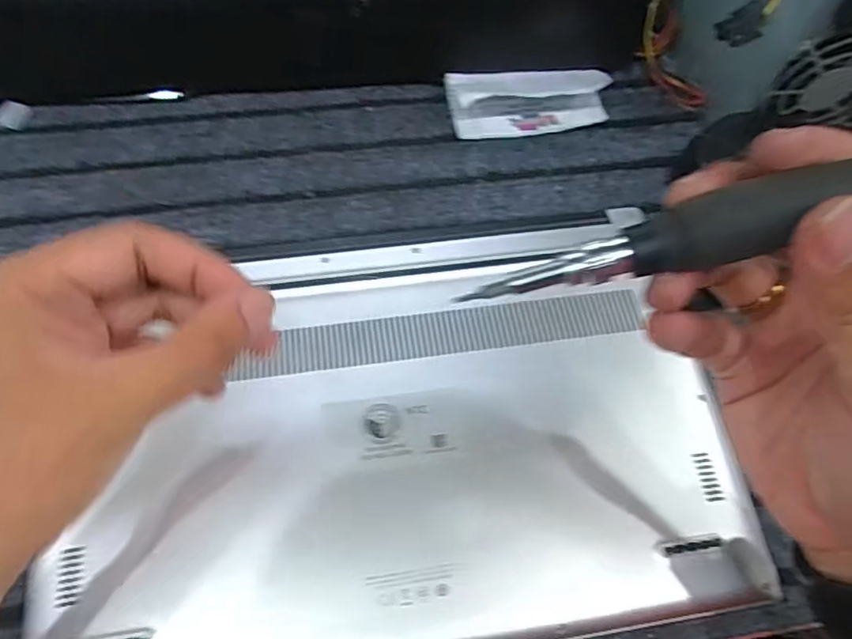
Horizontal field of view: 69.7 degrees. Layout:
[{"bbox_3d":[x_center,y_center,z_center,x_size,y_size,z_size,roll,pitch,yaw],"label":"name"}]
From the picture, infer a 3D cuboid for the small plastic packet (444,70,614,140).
[{"bbox_3d":[0.067,-0.146,0.399,0.101,0.025,0.047,-8,64,-7],"label":"small plastic packet"}]

